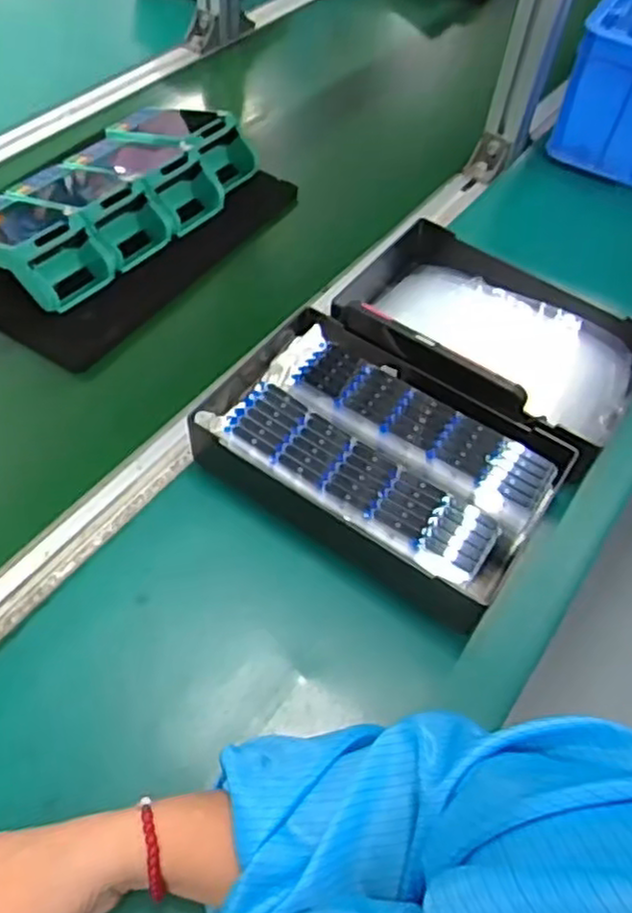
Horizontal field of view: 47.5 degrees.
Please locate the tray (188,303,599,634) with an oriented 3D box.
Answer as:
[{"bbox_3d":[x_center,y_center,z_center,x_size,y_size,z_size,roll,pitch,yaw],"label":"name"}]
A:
[{"bbox_3d":[0.051,-0.009,0.558,0.267,0.058,0.182,33,59,17],"label":"tray"}]

